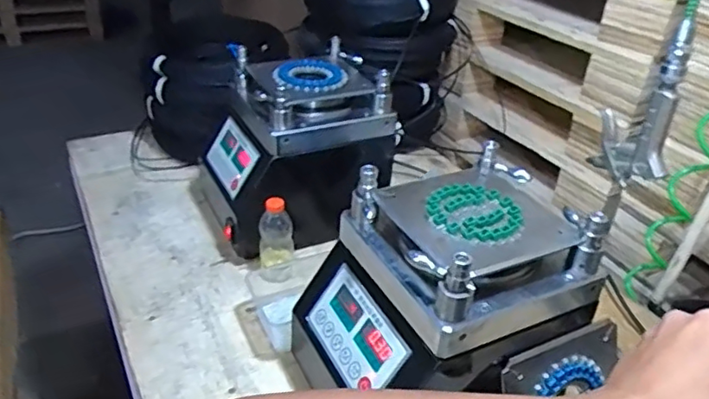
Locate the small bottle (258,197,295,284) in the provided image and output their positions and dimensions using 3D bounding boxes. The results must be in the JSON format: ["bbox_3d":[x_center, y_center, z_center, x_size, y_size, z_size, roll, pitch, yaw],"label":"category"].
[{"bbox_3d":[-0.122,0.061,0.913,0.055,0.135,0.062,-2,33,-7],"label":"small bottle"}]

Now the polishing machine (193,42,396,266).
[{"bbox_3d":[-0.110,-0.103,1.036,0.305,0.263,0.250,-15,37,-26],"label":"polishing machine"}]

